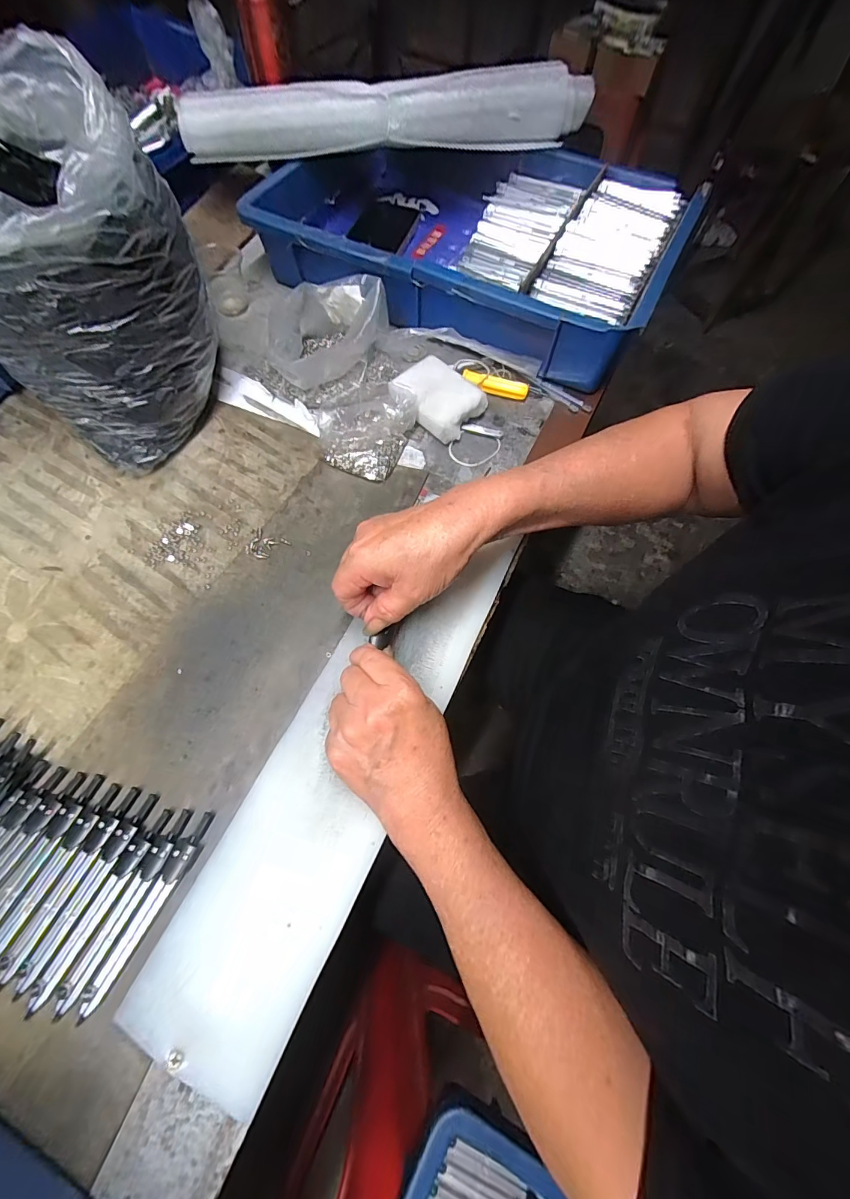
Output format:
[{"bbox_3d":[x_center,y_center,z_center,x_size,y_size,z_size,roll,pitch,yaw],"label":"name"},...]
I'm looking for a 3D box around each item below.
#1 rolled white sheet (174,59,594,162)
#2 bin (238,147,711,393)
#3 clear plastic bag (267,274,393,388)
[{"bbox_3d":[-0.037,-0.519,0.463,0.428,0.057,0.034,-4,66,-5],"label":"rolled white sheet"},{"bbox_3d":[0.048,-0.404,0.501,0.428,0.091,0.281,21,67,6],"label":"bin"},{"bbox_3d":[-0.095,-0.257,0.436,0.101,0.066,0.108,11,65,4],"label":"clear plastic bag"}]

